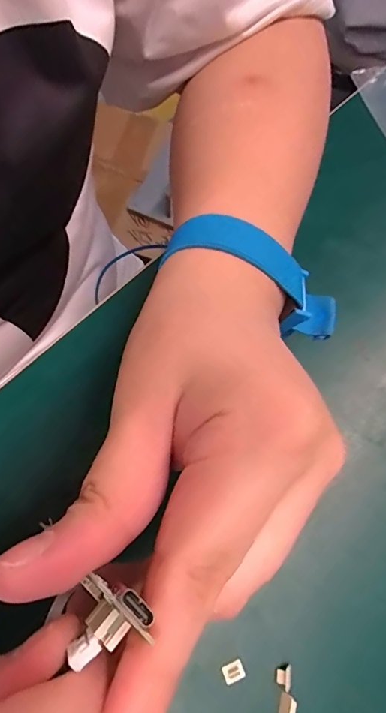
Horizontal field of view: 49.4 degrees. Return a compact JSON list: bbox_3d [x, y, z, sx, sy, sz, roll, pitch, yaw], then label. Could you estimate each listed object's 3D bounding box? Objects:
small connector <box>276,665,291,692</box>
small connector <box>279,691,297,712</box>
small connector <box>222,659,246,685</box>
[{"bbox_3d":[0.036,0.127,0.166,0.006,0.004,0.008,16,68,1],"label":"small connector"},{"bbox_3d":[0.037,0.136,0.162,0.007,0.004,0.009,15,68,0],"label":"small connector"},{"bbox_3d":[0.016,0.125,0.165,0.008,0.004,0.007,-19,71,-12],"label":"small connector"}]

